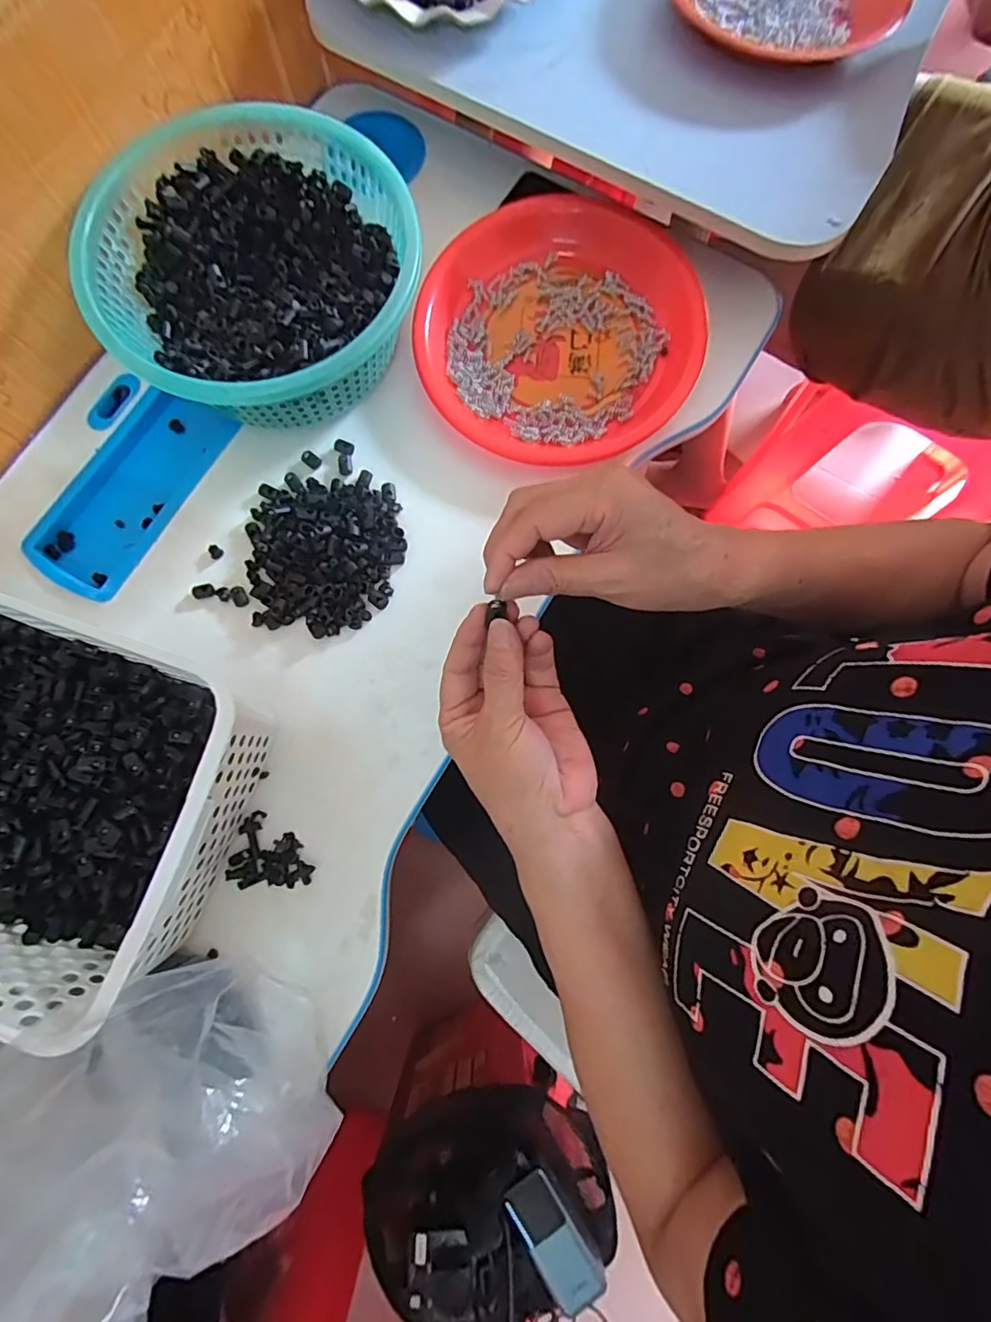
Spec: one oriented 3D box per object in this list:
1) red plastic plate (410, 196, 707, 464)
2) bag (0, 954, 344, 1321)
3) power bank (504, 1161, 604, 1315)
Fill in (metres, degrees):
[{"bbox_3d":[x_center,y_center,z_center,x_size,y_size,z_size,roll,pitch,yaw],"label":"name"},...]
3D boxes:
[{"bbox_3d":[0.050,-0.265,0.451,0.221,0.030,0.217,0,79,0],"label":"red plastic plate"},{"bbox_3d":[-0.198,0.232,0.275,0.183,0.194,0.145,-30,80,-5],"label":"bag"},{"bbox_3d":[0.059,0.584,0.563,0.053,0.014,0.126,-33,81,-6],"label":"power bank"}]

